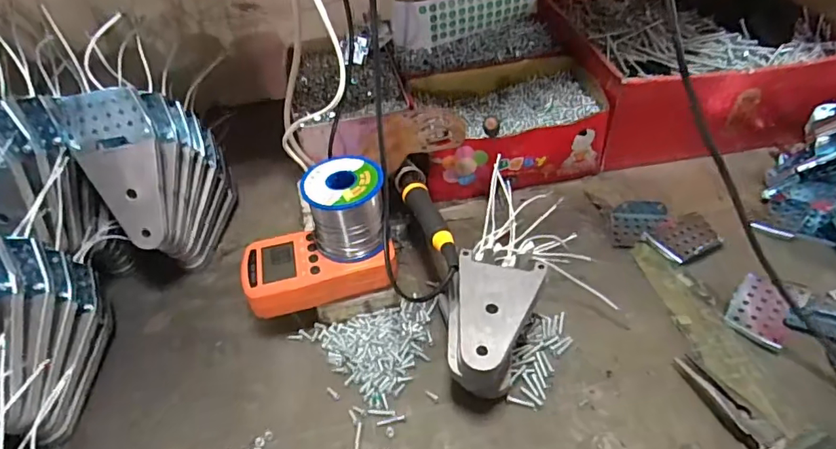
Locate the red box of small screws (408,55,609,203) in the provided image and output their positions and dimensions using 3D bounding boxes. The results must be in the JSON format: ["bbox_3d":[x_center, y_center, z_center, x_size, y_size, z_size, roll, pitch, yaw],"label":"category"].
[{"bbox_3d":[0.102,-0.118,0.618,0.206,0.079,0.151,-10,44,-6],"label":"red box of small screws"}]

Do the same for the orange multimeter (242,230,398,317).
[{"bbox_3d":[-0.085,0.035,0.453,0.126,0.026,0.071,-11,44,-7],"label":"orange multimeter"}]

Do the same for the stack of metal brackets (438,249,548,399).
[{"bbox_3d":[0.051,0.085,0.413,0.074,0.071,0.109,14,47,19],"label":"stack of metal brackets"}]

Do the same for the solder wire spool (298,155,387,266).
[{"bbox_3d":[-0.061,-0.015,0.441,0.061,0.066,0.054,-11,44,-7],"label":"solder wire spool"}]

